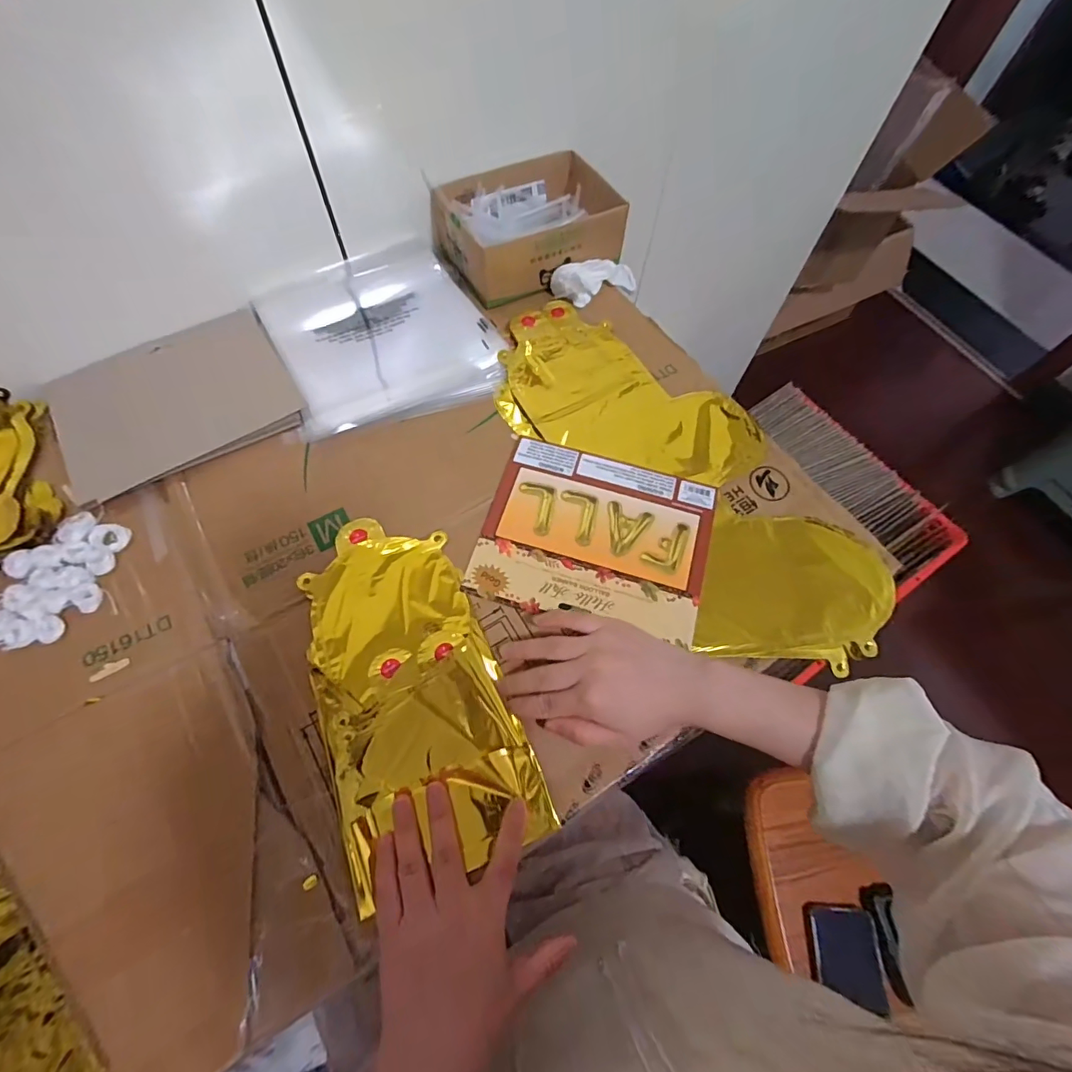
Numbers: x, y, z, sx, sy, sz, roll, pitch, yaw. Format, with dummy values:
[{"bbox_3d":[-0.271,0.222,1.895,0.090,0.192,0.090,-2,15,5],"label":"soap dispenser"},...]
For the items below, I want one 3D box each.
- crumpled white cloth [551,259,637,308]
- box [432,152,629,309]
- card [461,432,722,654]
[{"bbox_3d":[0.072,-0.293,0.572,0.103,0.033,0.039,-22,67,-26],"label":"crumpled white cloth"},{"bbox_3d":[-0.010,-0.352,0.568,0.188,0.063,0.148,-27,69,-14],"label":"box"},{"bbox_3d":[0.054,-0.004,0.440,0.190,0.007,0.155,11,65,3],"label":"card"}]

